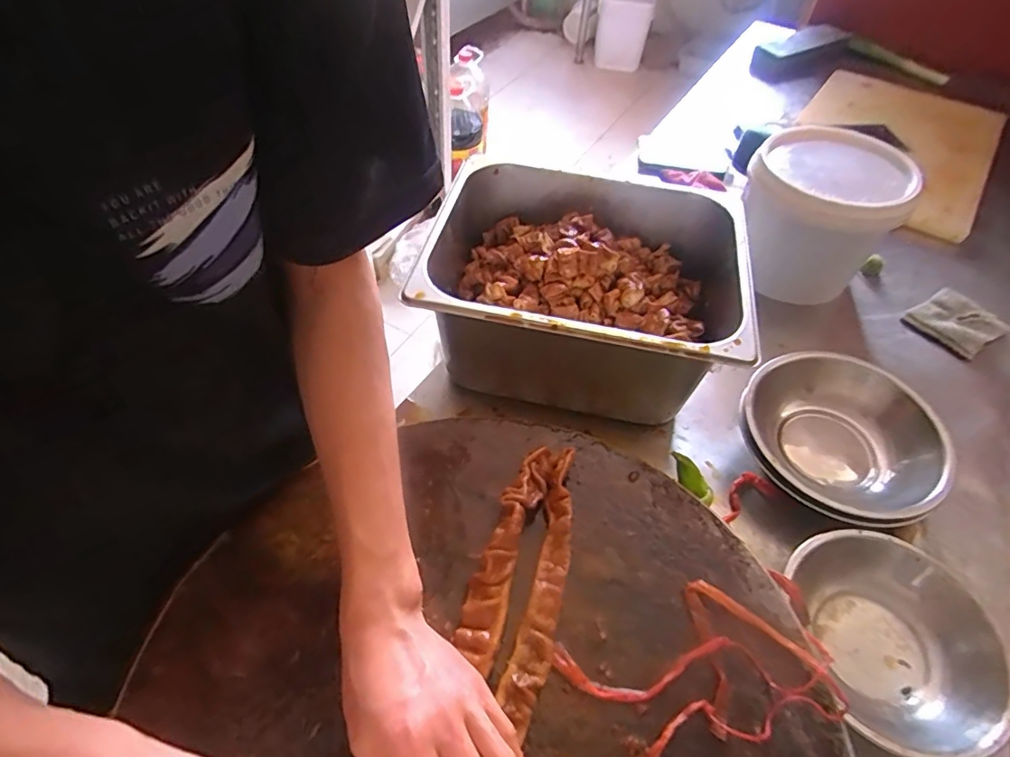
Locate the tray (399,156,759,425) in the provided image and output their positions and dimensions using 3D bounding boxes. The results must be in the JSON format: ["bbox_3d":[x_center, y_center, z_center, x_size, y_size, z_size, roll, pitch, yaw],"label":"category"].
[{"bbox_3d":[0.087,-0.101,0.608,0.312,0.151,0.279,11,53,4],"label":"tray"}]

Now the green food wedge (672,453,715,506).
[{"bbox_3d":[0.179,0.094,0.520,0.018,0.016,0.059,-41,97,-29],"label":"green food wedge"}]

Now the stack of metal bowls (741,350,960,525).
[{"bbox_3d":[0.330,0.065,0.549,0.180,0.085,0.182,-23,58,-20],"label":"stack of metal bowls"}]

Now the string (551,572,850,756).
[{"bbox_3d":[0.136,0.196,0.368,0.190,0.009,0.100,-13,55,-13],"label":"string"}]

